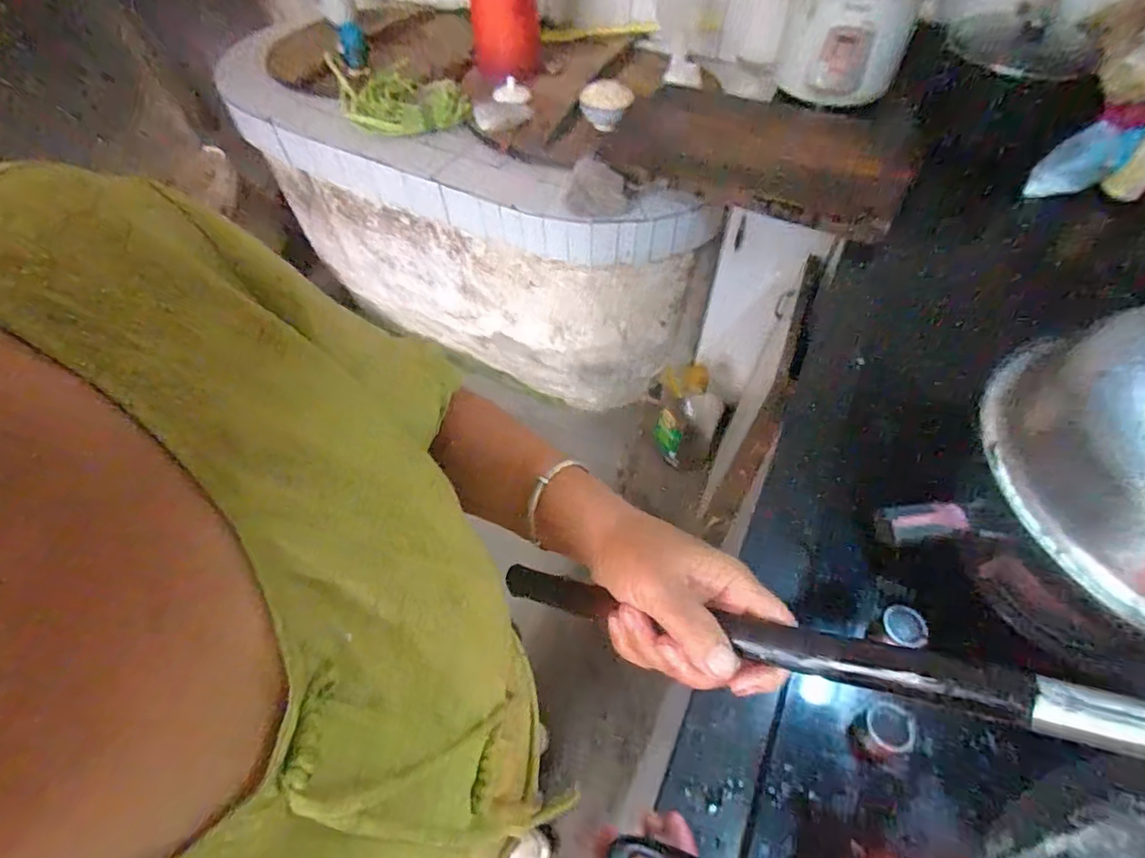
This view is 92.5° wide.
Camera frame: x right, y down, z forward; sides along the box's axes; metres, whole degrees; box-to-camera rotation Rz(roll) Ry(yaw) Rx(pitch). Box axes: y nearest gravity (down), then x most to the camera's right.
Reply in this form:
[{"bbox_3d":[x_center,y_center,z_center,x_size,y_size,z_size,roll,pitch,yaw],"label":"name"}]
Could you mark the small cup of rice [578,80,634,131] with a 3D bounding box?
[{"bbox_3d":[0.067,-0.687,1.164,0.097,0.065,0.095,0,54,0],"label":"small cup of rice"}]

